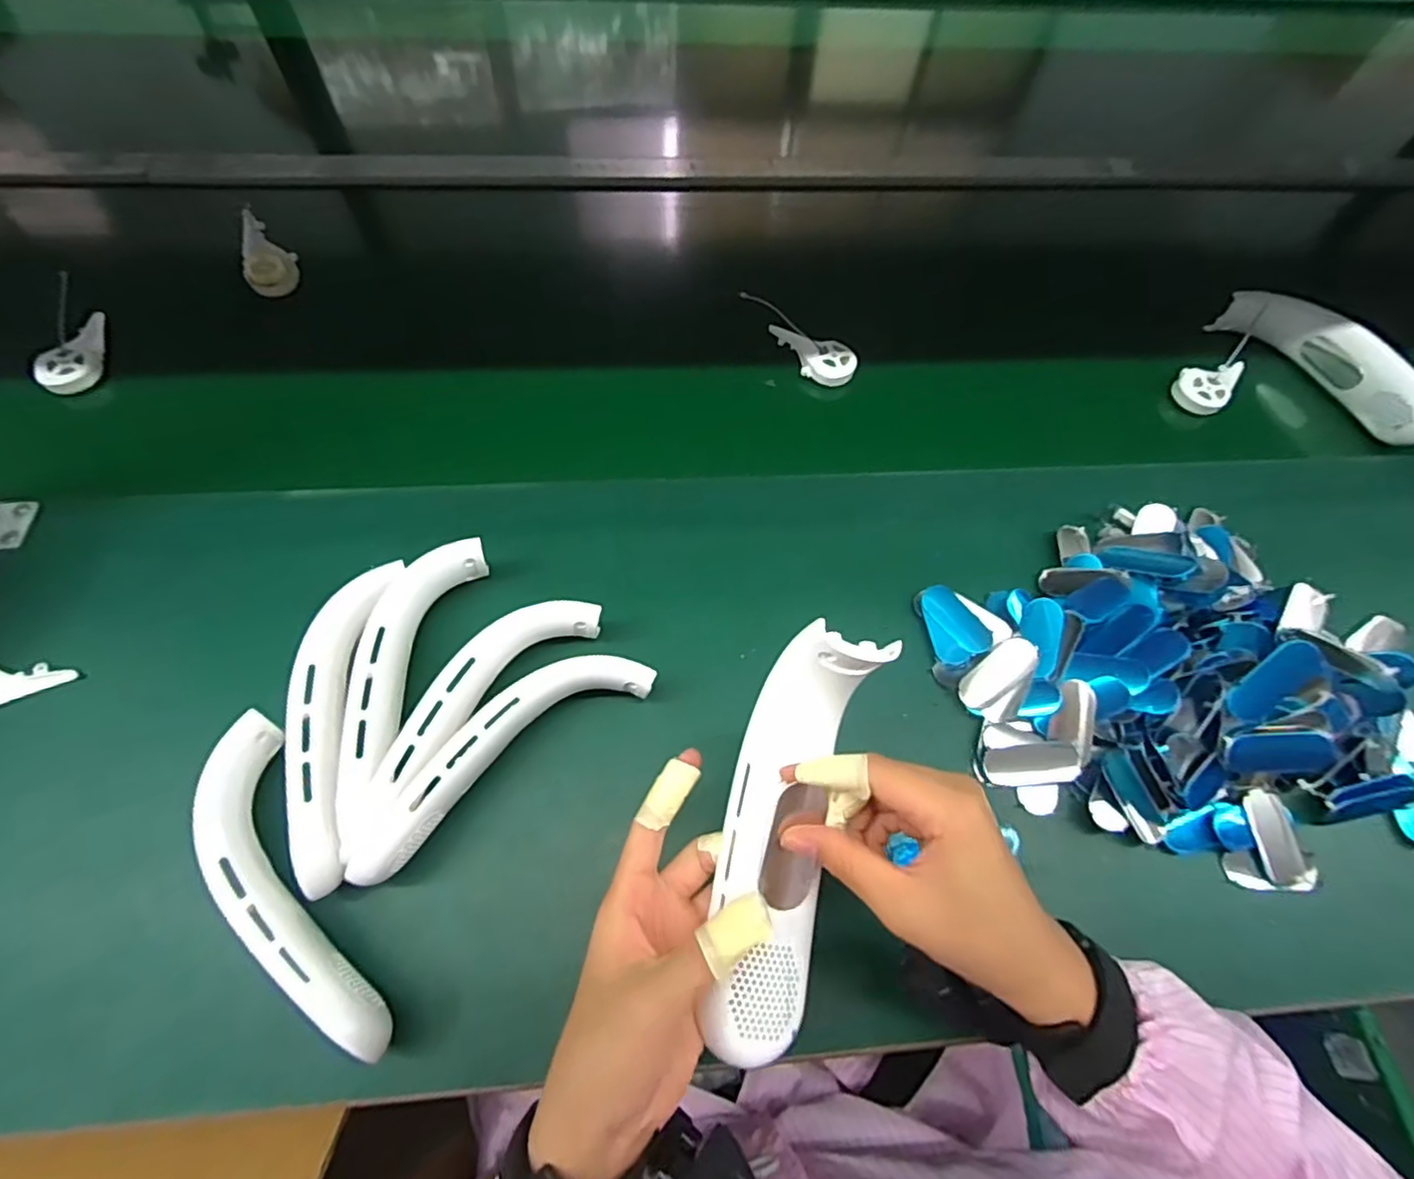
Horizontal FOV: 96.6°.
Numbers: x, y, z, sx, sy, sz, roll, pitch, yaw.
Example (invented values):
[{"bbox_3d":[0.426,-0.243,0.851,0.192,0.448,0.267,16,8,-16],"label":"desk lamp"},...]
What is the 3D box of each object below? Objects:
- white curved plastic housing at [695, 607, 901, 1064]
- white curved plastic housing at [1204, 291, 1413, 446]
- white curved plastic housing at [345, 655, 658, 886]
[{"bbox_3d":[0.037,0.112,0.290,0.053,0.036,0.188,10,88,3],"label":"white curved plastic housing"},{"bbox_3d":[0.574,-0.210,0.577,0.041,0.043,0.194,-30,69,-15],"label":"white curved plastic housing"},{"bbox_3d":[-0.126,0.099,0.392,0.193,0.050,0.048,-34,70,-16],"label":"white curved plastic housing"}]

